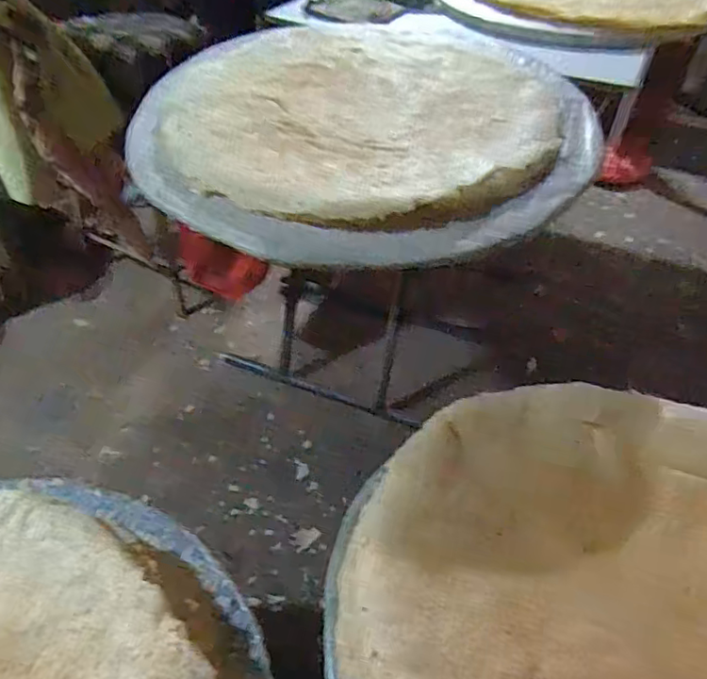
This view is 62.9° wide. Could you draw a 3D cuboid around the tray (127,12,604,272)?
[{"bbox_3d":[0.019,-0.366,0.961,0.734,0.078,0.674,3,45,3],"label":"tray"}]

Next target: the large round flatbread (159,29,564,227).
[{"bbox_3d":[0.023,-0.371,0.939,0.576,0.043,0.580,0,45,0],"label":"large round flatbread"}]

